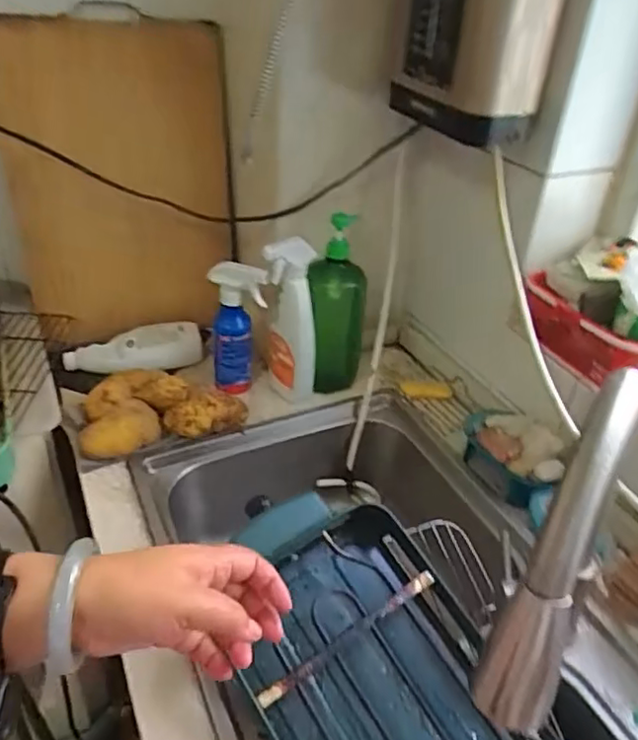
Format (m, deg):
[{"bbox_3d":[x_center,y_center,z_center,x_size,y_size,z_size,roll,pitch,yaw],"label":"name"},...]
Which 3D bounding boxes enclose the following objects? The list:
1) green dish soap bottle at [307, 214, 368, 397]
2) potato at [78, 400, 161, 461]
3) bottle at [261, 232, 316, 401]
[{"bbox_3d":[0.029,-0.101,0.969,0.082,0.290,0.086,5,35,2],"label":"green dish soap bottle"},{"bbox_3d":[-0.279,0.086,0.861,0.105,0.044,0.058,-19,41,-28],"label":"potato"},{"bbox_3d":[-0.042,-0.068,0.941,0.073,0.263,0.059,8,36,7],"label":"bottle"}]

